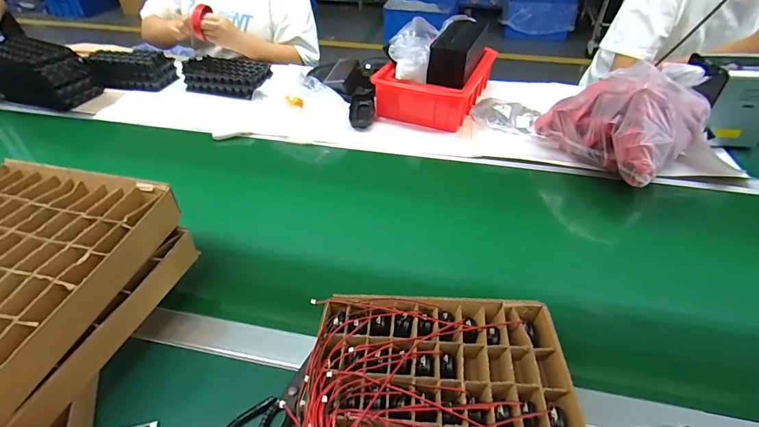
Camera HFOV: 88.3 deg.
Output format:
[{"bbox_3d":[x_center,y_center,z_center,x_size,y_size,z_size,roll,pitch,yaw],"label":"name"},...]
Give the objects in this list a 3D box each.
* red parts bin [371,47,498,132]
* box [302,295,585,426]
[{"bbox_3d":[0.124,-0.292,0.888,0.214,0.085,0.259,16,45,17],"label":"red parts bin"},{"bbox_3d":[0.058,0.200,0.357,0.246,0.050,0.266,1,42,1],"label":"box"}]

